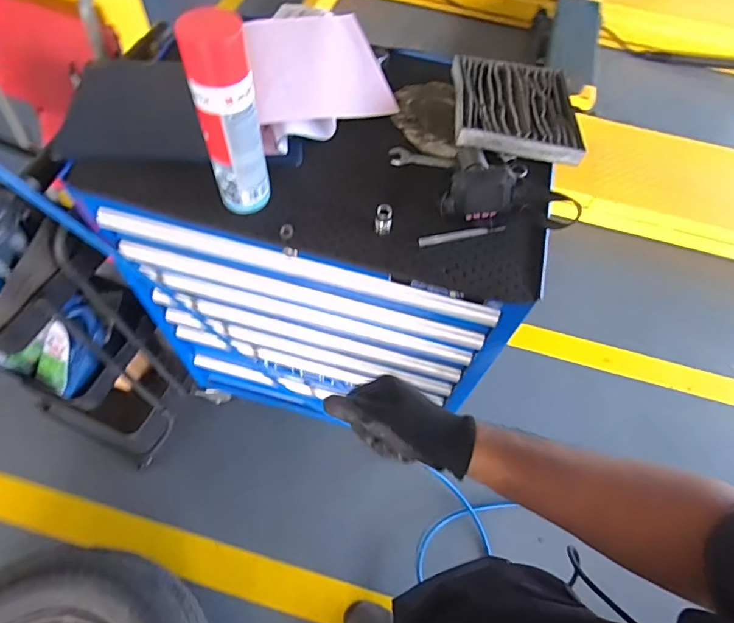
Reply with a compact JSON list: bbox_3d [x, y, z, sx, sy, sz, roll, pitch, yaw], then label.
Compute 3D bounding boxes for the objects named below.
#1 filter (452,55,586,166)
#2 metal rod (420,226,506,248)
[{"bbox_3d":[0.238,-0.332,0.752,0.189,0.026,0.221,6,60,0],"label":"filter"},{"bbox_3d":[0.130,-0.108,0.650,0.126,0.012,0.018,-14,62,-12],"label":"metal rod"}]

